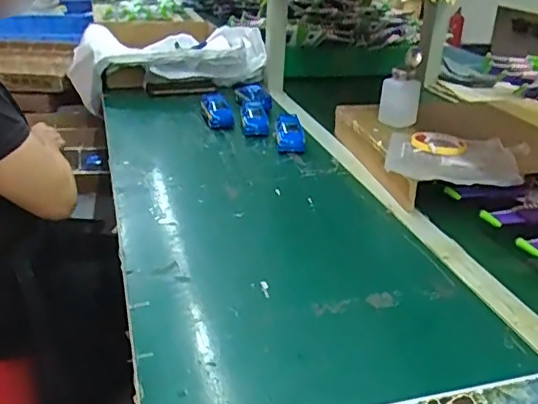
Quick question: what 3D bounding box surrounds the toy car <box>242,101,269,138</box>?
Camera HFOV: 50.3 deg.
[{"bbox_3d":[-0.028,-0.163,1.136,0.054,0.039,0.102,-1,27,-3],"label":"toy car"}]

